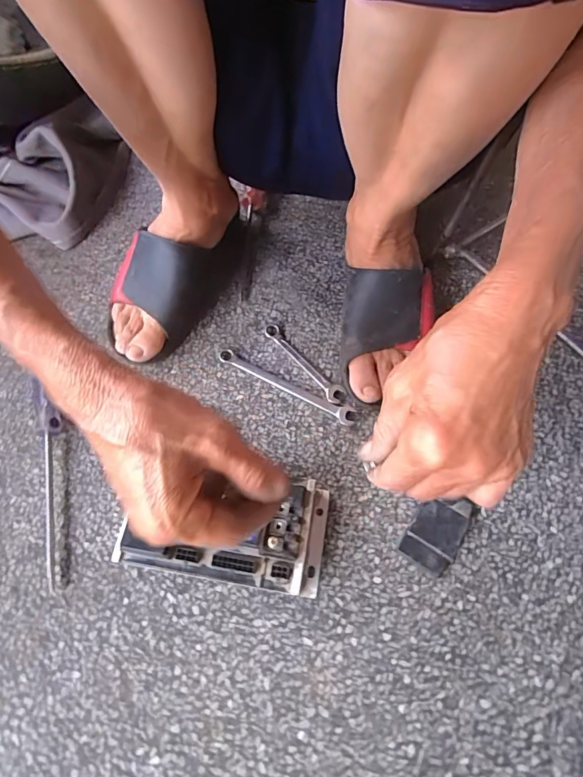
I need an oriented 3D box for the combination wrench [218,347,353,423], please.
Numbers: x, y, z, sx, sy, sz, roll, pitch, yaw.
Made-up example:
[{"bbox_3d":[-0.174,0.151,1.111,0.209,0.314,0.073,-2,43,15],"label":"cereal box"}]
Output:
[{"bbox_3d":[-0.007,-0.004,0.450,0.154,0.005,0.017,27,69,15],"label":"combination wrench"}]

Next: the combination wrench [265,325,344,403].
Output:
[{"bbox_3d":[0.011,-0.028,0.461,0.018,0.008,0.117,-39,68,-14],"label":"combination wrench"}]

